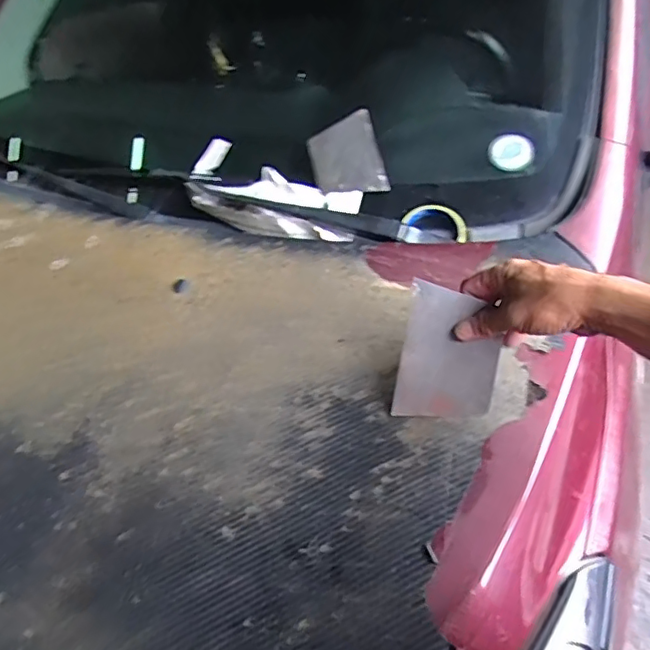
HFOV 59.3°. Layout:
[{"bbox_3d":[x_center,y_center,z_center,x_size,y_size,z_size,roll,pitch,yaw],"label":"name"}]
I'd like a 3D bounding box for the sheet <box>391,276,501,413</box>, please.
[{"bbox_3d":[0.130,0.031,0.590,0.097,0.138,0.007,9,14,4],"label":"sheet"}]

